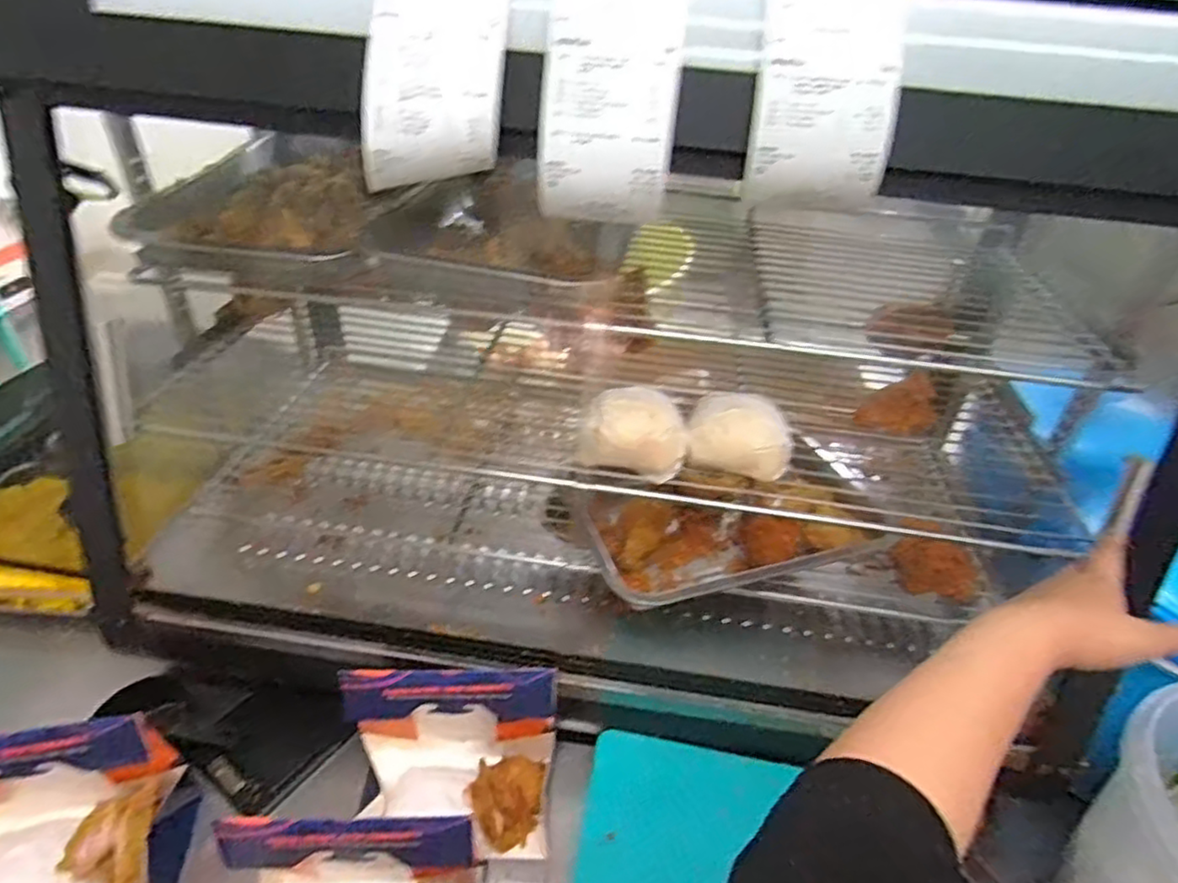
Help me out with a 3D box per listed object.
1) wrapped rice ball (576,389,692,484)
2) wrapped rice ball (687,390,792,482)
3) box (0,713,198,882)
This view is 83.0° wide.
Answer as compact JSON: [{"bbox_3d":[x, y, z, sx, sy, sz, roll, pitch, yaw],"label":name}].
[{"bbox_3d":[0.036,-0.010,0.556,0.093,0.056,0.068,2,36,-3],"label":"wrapped rice ball"},{"bbox_3d":[0.127,-0.010,0.556,0.085,0.046,0.064,13,36,12],"label":"wrapped rice ball"},{"bbox_3d":[-0.424,0.297,0.508,0.175,0.146,0.122,-4,36,-12],"label":"box"}]

